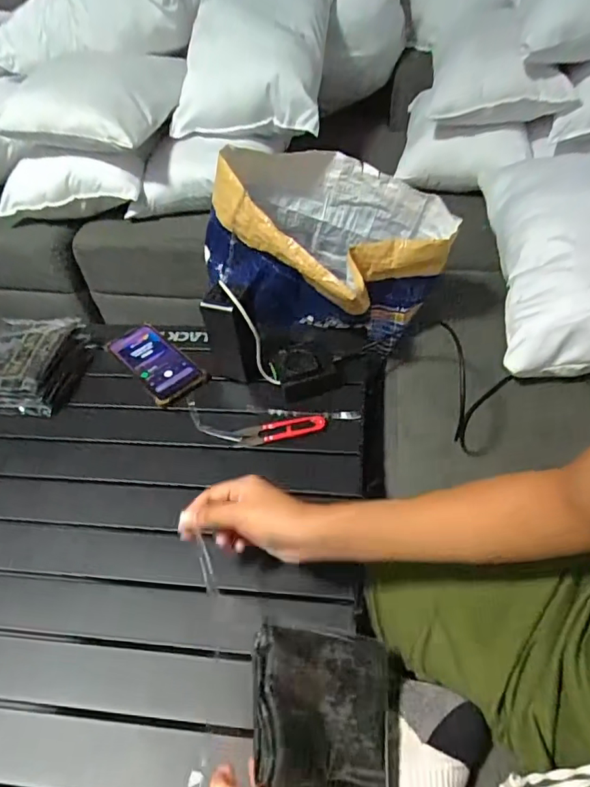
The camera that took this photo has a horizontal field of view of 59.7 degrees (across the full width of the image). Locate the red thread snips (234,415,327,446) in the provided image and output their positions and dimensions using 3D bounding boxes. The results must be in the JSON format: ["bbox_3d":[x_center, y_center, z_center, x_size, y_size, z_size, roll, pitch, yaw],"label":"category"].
[{"bbox_3d":[-0.018,0.045,0.652,0.114,0.011,0.028,-12,47,-5],"label":"red thread snips"}]

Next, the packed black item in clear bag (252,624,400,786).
[{"bbox_3d":[0.031,0.264,0.419,0.141,0.023,0.136,28,44,-19],"label":"packed black item in clear bag"}]

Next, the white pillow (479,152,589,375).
[{"bbox_3d":[0.455,-0.233,0.802,0.261,0.100,0.478,5,48,10],"label":"white pillow"}]

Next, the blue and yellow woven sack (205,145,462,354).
[{"bbox_3d":[0.047,-0.211,0.751,0.322,0.220,0.227,20,52,23],"label":"blue and yellow woven sack"}]

